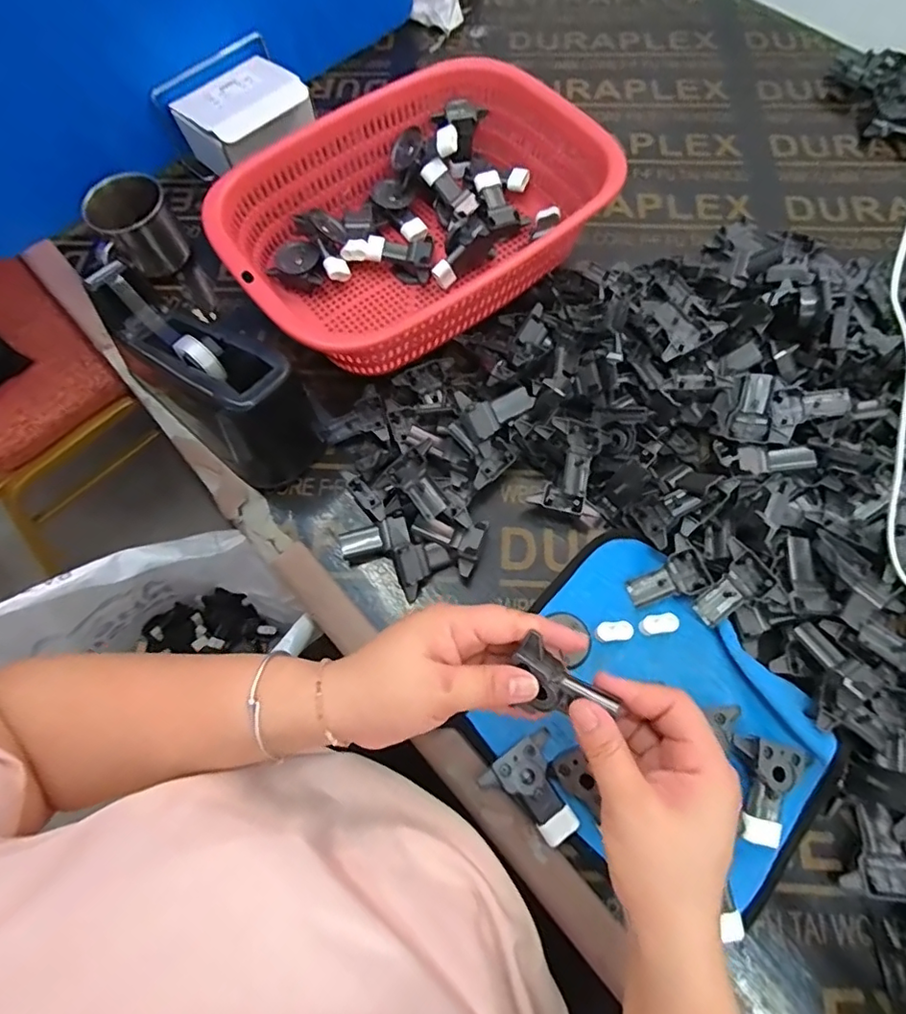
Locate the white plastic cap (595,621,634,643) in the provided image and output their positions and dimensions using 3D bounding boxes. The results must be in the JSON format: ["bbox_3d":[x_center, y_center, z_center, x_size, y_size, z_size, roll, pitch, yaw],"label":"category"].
[{"bbox_3d":[0.122,0.095,0.414,0.029,0.012,0.014,-5,68,0],"label":"white plastic cap"}]

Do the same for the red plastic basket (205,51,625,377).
[{"bbox_3d":[-0.031,-0.268,0.518,0.330,0.098,0.238,-35,71,-12],"label":"red plastic basket"}]

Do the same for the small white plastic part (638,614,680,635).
[{"bbox_3d":[0.156,0.089,0.413,0.028,0.006,0.014,-15,67,11],"label":"small white plastic part"}]

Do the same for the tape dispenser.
[{"bbox_3d":[-0.199,-0.115,0.458,0.194,0.103,0.091,40,74,16],"label":"tape dispenser"}]

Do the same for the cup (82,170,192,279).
[{"bbox_3d":[-0.315,-0.281,0.552,0.072,0.069,0.070,-1,68,2],"label":"cup"}]

